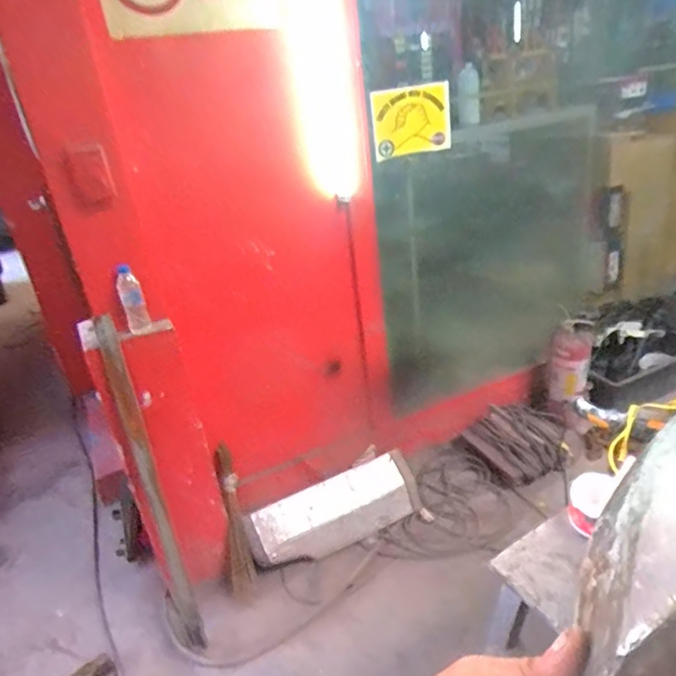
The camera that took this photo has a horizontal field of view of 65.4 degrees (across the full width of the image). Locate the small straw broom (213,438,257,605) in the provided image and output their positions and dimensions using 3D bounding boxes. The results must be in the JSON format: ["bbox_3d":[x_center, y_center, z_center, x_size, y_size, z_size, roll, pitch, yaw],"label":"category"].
[{"bbox_3d":[-0.347,0.607,1.736,0.083,0.510,0.048,-9,0,-4],"label":"small straw broom"}]

